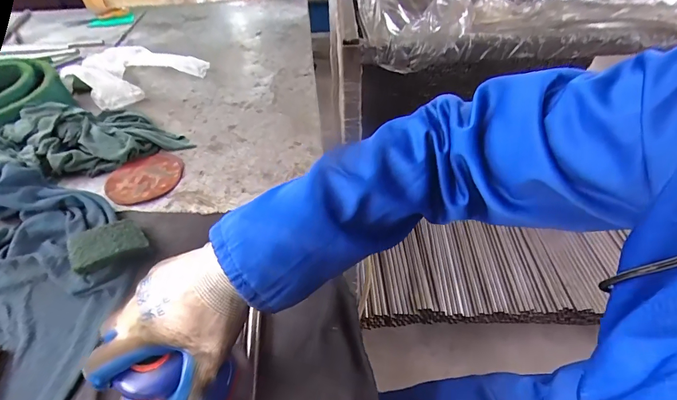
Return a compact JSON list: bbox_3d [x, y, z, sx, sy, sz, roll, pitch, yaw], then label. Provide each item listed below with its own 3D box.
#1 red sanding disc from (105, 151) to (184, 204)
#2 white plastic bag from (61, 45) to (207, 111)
[{"bbox_3d":[-0.316,-0.039,0.620,0.106,0.007,0.123,27,49,27],"label":"red sanding disc"},{"bbox_3d":[-0.495,-0.314,0.886,0.276,0.054,0.260,24,48,25],"label":"white plastic bag"}]

